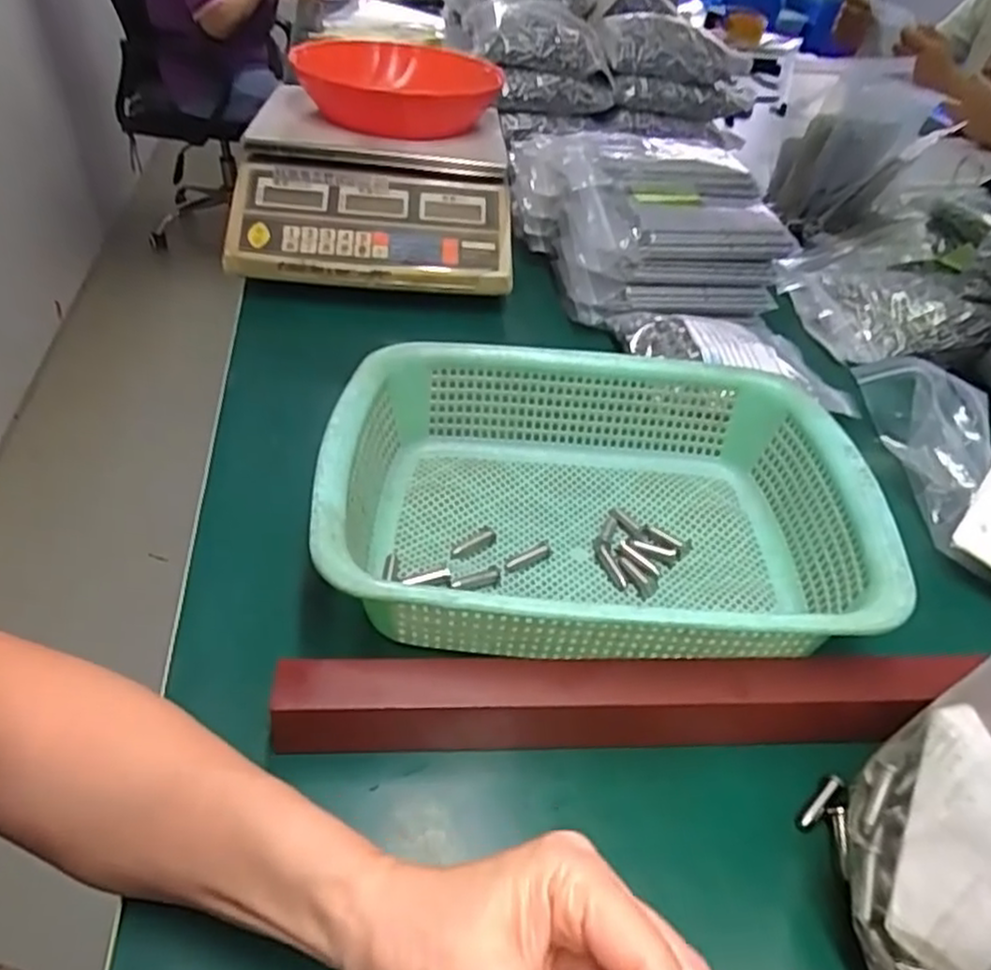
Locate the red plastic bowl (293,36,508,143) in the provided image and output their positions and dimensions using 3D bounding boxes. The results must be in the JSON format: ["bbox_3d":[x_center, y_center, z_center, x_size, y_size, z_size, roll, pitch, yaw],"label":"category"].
[{"bbox_3d":[-0.098,-0.422,0.755,0.201,0.054,0.244,8,41,2],"label":"red plastic bowl"}]

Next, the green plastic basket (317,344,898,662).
[{"bbox_3d":[0.056,0.014,0.424,0.297,0.081,0.217,4,41,-2],"label":"green plastic basket"}]

